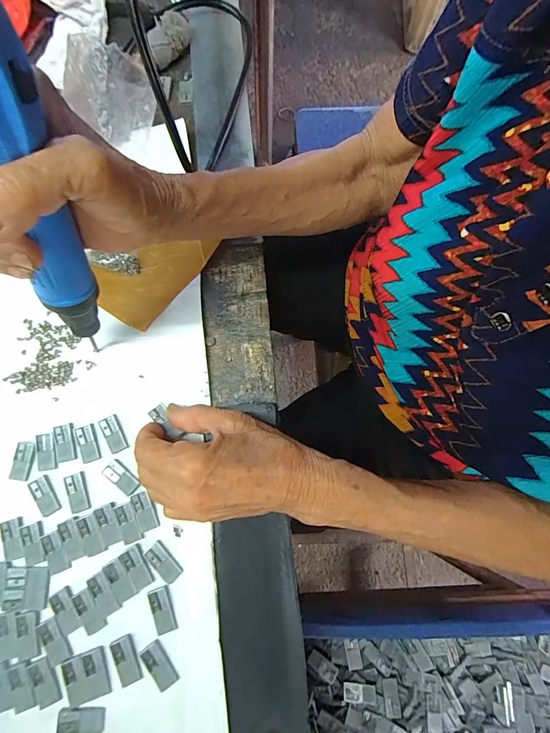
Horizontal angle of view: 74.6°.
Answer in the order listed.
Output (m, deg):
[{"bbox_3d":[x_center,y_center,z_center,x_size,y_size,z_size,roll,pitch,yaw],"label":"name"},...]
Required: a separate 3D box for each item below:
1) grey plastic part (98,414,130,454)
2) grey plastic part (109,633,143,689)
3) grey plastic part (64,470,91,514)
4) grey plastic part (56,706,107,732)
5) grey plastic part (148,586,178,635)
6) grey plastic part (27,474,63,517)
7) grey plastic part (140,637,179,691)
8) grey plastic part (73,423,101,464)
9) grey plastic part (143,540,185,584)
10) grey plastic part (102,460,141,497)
[{"bbox_3d":[-0.122,0.051,0.272,0.014,0.004,0.028,-27,77,-5],"label":"grey plastic part"},{"bbox_3d":[-0.097,0.192,0.236,0.015,0.004,0.027,-27,77,-5],"label":"grey plastic part"},{"bbox_3d":[-0.144,0.092,0.263,0.014,0.004,0.027,-23,77,-4],"label":"grey plastic part"},{"bbox_3d":[-0.123,0.225,0.228,0.029,0.004,0.014,1,76,2],"label":"grey plastic part"},{"bbox_3d":[-0.076,0.164,0.242,0.014,0.004,0.028,-22,77,-4],"label":"grey plastic part"},{"bbox_3d":[-0.168,0.094,0.262,0.015,0.004,0.028,-33,78,-6],"label":"grey plastic part"},{"bbox_3d":[-0.075,0.195,0.234,0.014,0.004,0.028,-38,78,-7],"label":"grey plastic part"},{"bbox_3d":[-0.141,0.058,0.272,0.014,0.004,0.028,-21,77,-3],"label":"grey plastic part"},{"bbox_3d":[-0.077,0.136,0.249,0.014,0.004,0.028,-44,79,-8],"label":"grey plastic part"},{"bbox_3d":[-0.113,0.081,0.264,0.029,0.004,0.014,36,80,9],"label":"grey plastic part"}]

